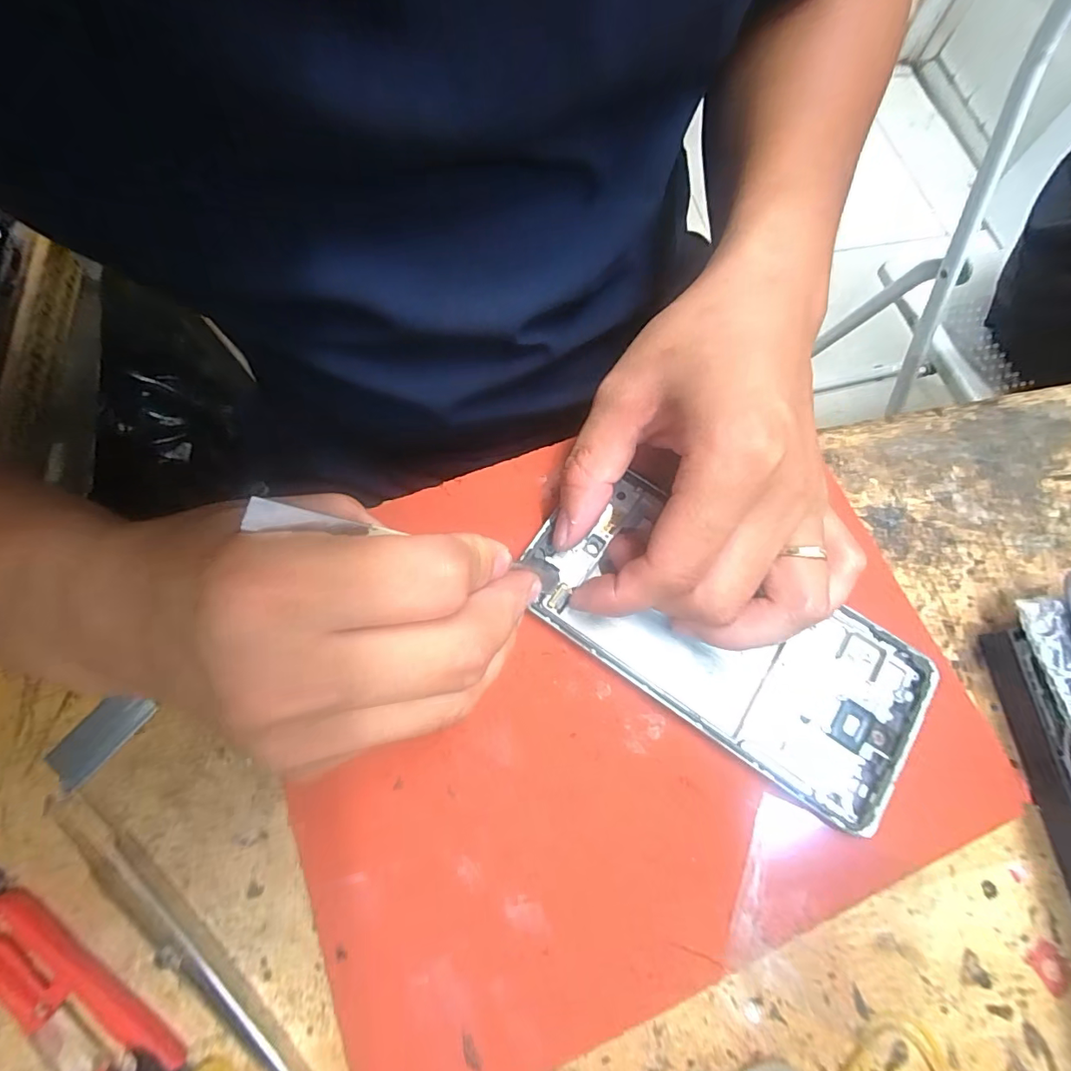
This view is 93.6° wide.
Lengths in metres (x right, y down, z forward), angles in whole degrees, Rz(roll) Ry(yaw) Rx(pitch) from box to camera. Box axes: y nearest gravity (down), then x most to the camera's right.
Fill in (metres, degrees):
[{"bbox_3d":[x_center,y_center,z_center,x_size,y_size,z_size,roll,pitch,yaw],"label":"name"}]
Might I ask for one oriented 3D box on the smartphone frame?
[{"bbox_3d":[0.071,0.037,0.201,0.159,0.008,0.077,30,74,10],"label":"smartphone frame"}]

